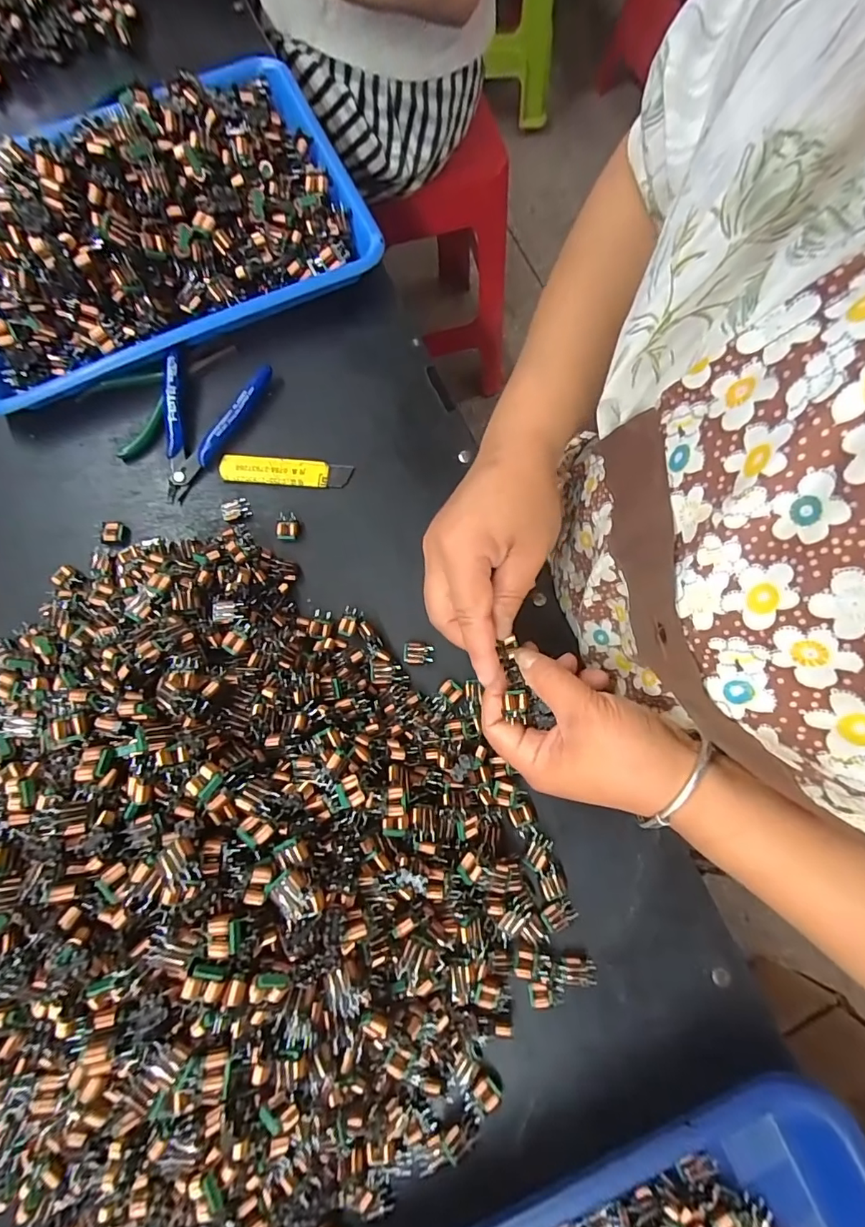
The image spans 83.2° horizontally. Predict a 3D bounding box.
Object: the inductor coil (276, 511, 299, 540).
[{"bbox_3d":[-0.105,-0.064,0.355,0.015,0.009,0.020,-7,77,-1],"label":"inductor coil"}]

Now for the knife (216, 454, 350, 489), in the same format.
[{"bbox_3d":[-0.111,-0.106,0.366,0.097,0.007,0.022,5,77,2],"label":"knife"}]

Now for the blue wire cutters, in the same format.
[{"bbox_3d":[-0.185,-0.154,0.372,0.076,0.021,0.119,33,80,8],"label":"blue wire cutters"}]

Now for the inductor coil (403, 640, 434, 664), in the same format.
[{"bbox_3d":[-0.010,0.027,0.333,0.020,0.004,0.015,-1,77,1],"label":"inductor coil"}]

